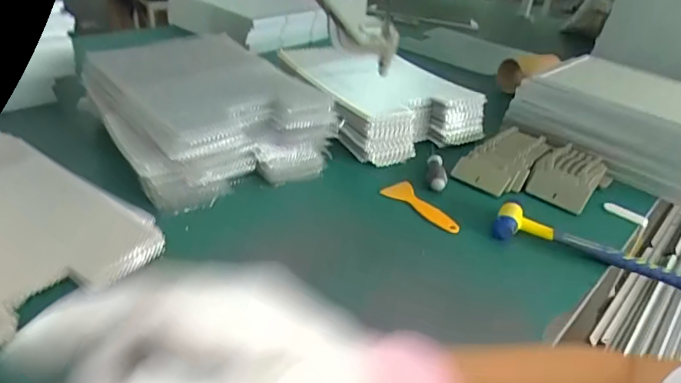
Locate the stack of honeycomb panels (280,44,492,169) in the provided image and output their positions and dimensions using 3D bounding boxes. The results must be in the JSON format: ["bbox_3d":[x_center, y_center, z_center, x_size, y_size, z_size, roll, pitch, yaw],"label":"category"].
[{"bbox_3d":[0.069,-0.177,0.895,0.268,0.092,0.309,-11,36,-26],"label":"stack of honeycomb panels"}]

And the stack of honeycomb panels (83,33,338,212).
[{"bbox_3d":[-0.222,-0.133,0.752,0.274,0.115,0.396,-18,40,-34],"label":"stack of honeycomb panels"}]

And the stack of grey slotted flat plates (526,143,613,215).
[{"bbox_3d":[0.362,-0.024,0.767,0.103,0.037,0.149,24,36,26],"label":"stack of grey slotted flat plates"}]

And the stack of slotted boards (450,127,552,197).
[{"bbox_3d":[0.273,-0.049,0.793,0.092,0.048,0.190,31,40,34],"label":"stack of slotted boards"}]

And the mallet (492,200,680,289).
[{"bbox_3d":[0.334,0.073,0.632,0.261,0.033,0.058,16,33,14],"label":"mallet"}]

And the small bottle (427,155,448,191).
[{"bbox_3d":[0.148,-0.029,0.749,0.022,0.028,0.075,6,32,-1],"label":"small bottle"}]

